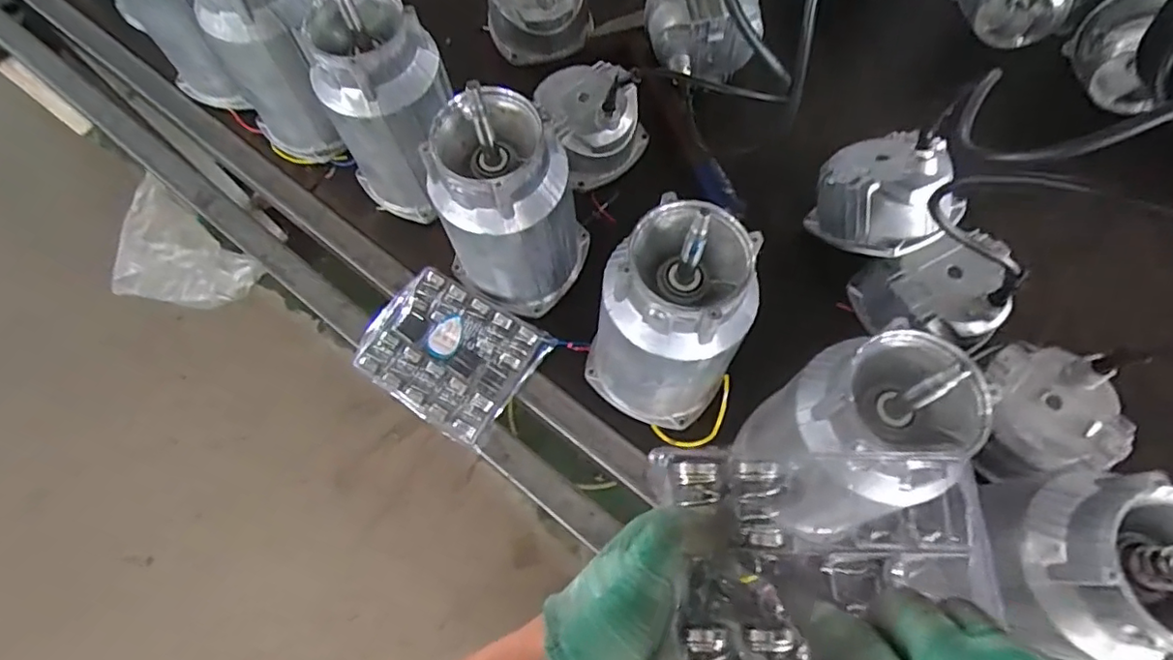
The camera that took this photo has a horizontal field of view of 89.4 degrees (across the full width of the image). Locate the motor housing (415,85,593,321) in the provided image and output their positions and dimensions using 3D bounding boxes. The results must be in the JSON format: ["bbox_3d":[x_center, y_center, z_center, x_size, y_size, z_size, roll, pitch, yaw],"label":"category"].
[{"bbox_3d":[-0.074,-0.114,0.541,0.115,0.195,0.112,24,72,11],"label":"motor housing"}]

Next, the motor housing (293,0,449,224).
[{"bbox_3d":[-0.192,-0.213,0.598,0.101,0.225,0.114,39,76,16],"label":"motor housing"}]

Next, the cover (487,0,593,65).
[{"bbox_3d":[-0.063,-0.411,0.745,0.126,0.090,0.126,-4,69,1],"label":"cover"}]

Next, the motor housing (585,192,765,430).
[{"bbox_3d":[0.068,-0.002,0.496,0.114,0.245,0.109,-1,69,2],"label":"motor housing"}]

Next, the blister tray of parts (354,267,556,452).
[{"bbox_3d":[-0.143,0.020,0.602,0.167,0.022,0.130,33,74,14],"label":"blister tray of parts"}]

